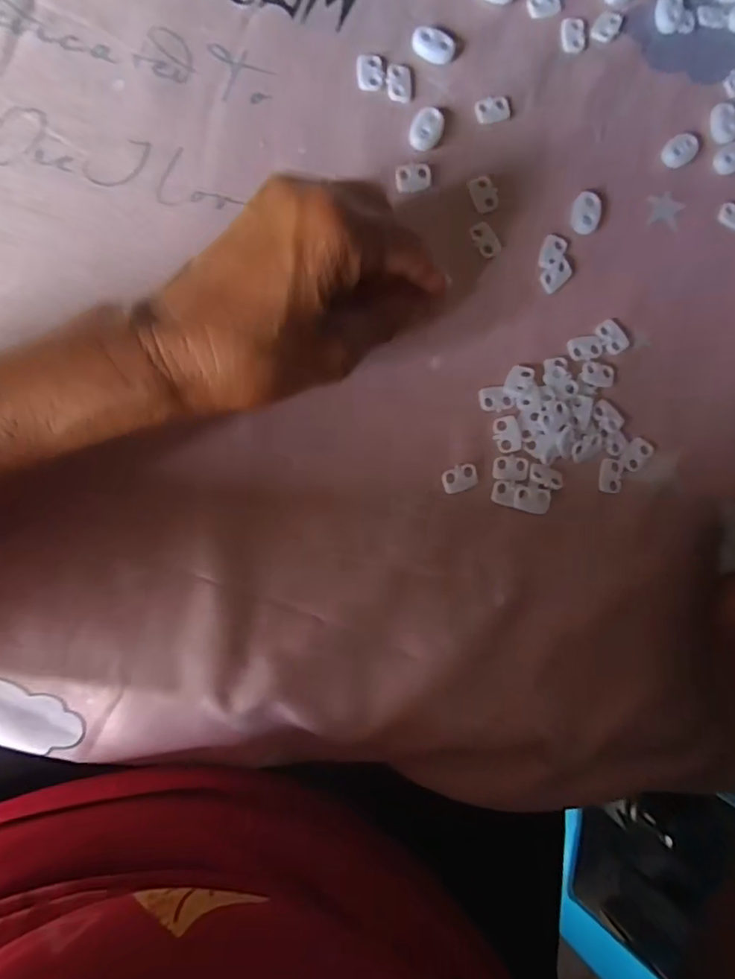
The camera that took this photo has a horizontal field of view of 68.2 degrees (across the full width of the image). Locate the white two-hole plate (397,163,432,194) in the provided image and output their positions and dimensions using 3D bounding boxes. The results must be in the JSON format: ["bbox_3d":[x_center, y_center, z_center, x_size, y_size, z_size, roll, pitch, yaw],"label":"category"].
[{"bbox_3d":[0.024,-0.160,0.279,0.019,0.004,0.015,-5,88,-9],"label":"white two-hole plate"}]

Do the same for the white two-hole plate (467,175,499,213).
[{"bbox_3d":[0.062,-0.155,0.285,0.014,0.004,0.019,-22,91,-9],"label":"white two-hole plate"}]

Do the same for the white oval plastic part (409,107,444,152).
[{"bbox_3d":[0.031,-0.186,0.280,0.016,0.005,0.023,19,84,-7],"label":"white oval plastic part"}]

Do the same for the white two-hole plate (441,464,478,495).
[{"bbox_3d":[0.047,-0.006,0.274,0.019,0.004,0.012,-20,90,-9],"label":"white two-hole plate"}]

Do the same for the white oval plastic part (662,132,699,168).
[{"bbox_3d":[0.175,-0.190,0.304,0.015,0.006,0.023,44,82,-5],"label":"white oval plastic part"}]

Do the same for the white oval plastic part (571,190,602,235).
[{"bbox_3d":[0.118,-0.150,0.293,0.014,0.006,0.023,12,85,-8],"label":"white oval plastic part"}]

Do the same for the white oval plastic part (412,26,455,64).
[{"bbox_3d":[0.034,-0.231,0.283,0.022,0.006,0.013,16,85,-8],"label":"white oval plastic part"}]

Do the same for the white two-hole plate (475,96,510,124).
[{"bbox_3d":[0.067,-0.203,0.288,0.020,0.004,0.013,-20,90,-9],"label":"white two-hole plate"}]

